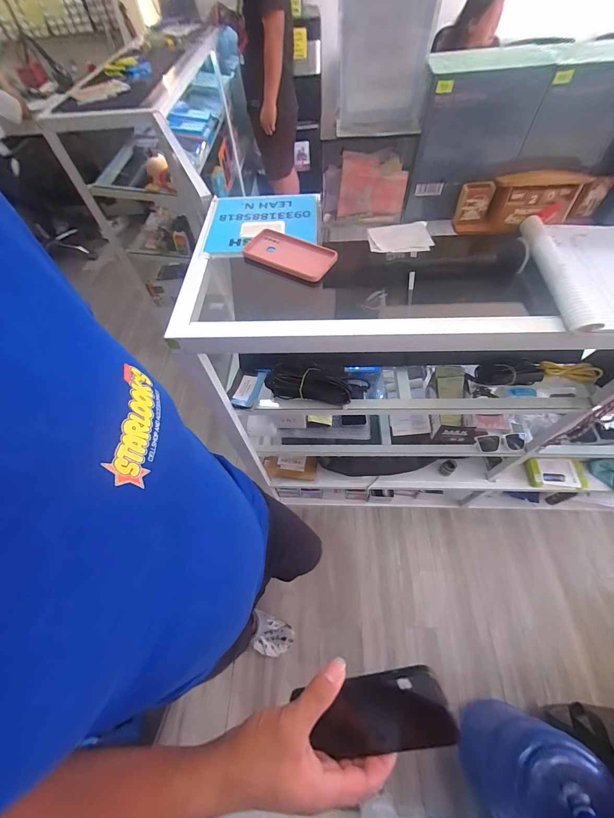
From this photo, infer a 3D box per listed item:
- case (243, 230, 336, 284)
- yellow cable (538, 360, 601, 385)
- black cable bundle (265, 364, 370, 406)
[{"bbox_3d":[-0.034,-0.279,0.549,0.179,0.017,0.080,28,66,19],"label":"case"},{"bbox_3d":[0.556,-0.081,0.664,0.116,0.034,0.033,7,60,8],"label":"yellow cable"},{"bbox_3d":[0.018,-0.057,0.671,0.216,0.046,0.069,8,61,9],"label":"black cable bundle"}]

